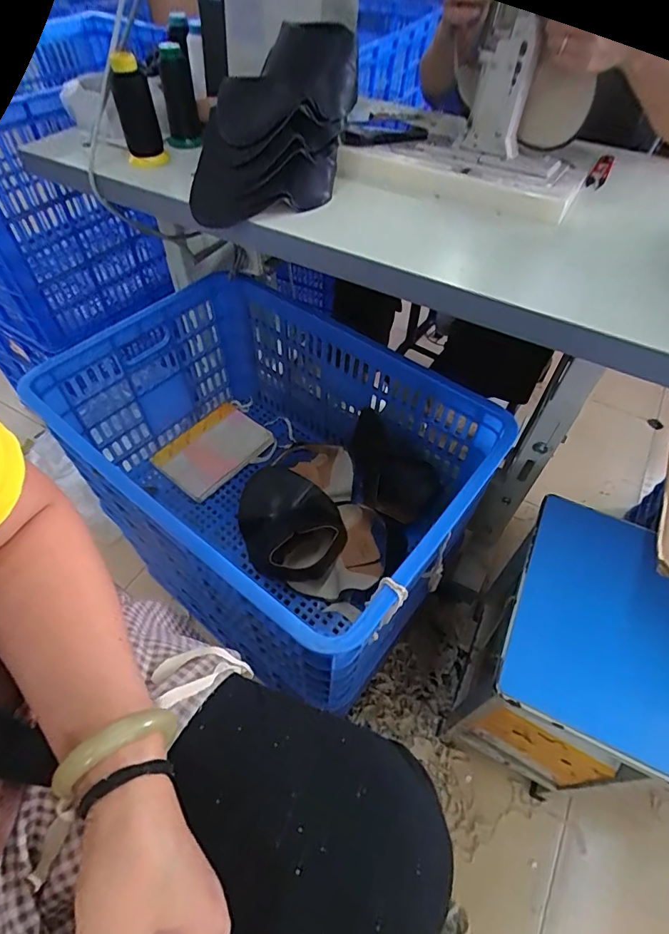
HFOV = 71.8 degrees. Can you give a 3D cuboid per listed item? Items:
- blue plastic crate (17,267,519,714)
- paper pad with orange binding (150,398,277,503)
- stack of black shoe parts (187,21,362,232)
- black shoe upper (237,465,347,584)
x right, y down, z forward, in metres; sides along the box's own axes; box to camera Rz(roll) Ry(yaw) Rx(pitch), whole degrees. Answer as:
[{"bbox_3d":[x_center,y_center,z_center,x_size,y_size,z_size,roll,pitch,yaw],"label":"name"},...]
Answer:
[{"bbox_3d":[-0.105,0.001,0.751,0.603,0.294,0.413,34,59,22],"label":"blue plastic crate"},{"bbox_3d":[-0.235,-0.040,0.940,0.161,0.023,0.229,38,60,24],"label":"paper pad with orange binding"},{"bbox_3d":[-0.082,-0.472,0.623,0.216,0.159,0.265,1,53,-1],"label":"stack of black shoe parts"},{"bbox_3d":[-0.077,0.087,0.810,0.215,0.074,0.147,38,60,24],"label":"black shoe upper"}]

